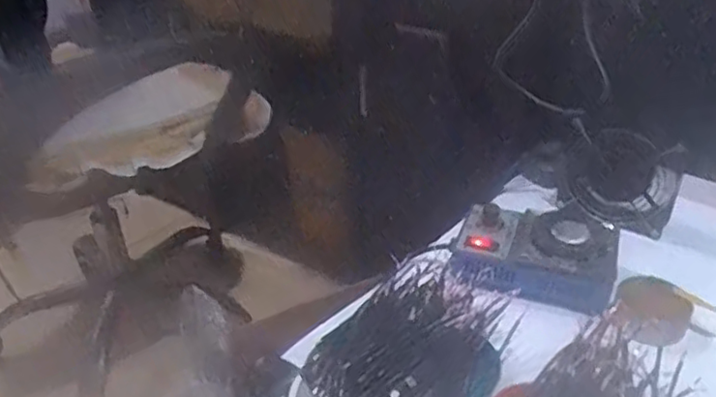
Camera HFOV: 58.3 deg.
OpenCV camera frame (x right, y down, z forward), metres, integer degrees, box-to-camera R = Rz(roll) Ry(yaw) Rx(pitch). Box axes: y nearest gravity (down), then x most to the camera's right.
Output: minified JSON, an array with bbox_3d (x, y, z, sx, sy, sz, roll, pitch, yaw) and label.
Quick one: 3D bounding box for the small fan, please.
[{"bbox_3d":[0.300,-0.021,0.743,0.126,0.101,0.040,19,5,24],"label":"small fan"}]

